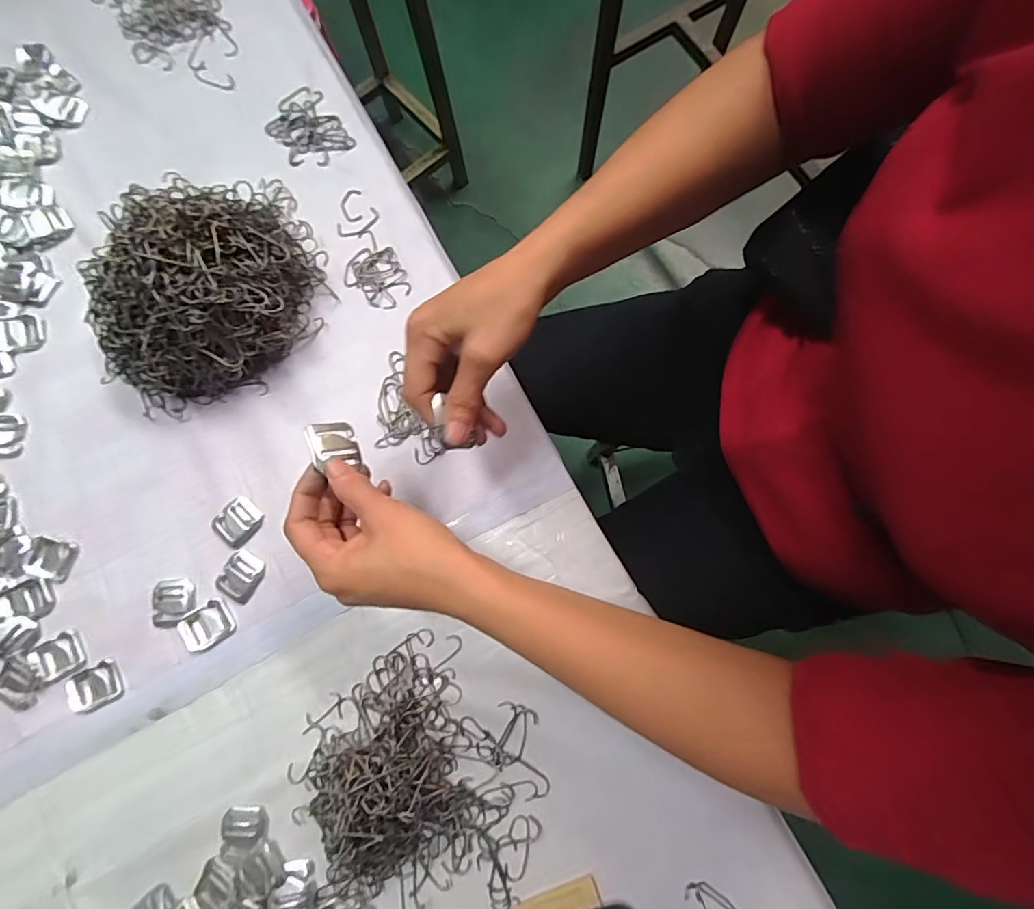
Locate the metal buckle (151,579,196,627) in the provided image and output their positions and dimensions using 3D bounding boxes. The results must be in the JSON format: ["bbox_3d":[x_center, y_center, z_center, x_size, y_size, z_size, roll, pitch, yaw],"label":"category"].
[{"bbox_3d":[-0.266,0.114,0.383,0.034,0.004,0.035,-9,80,0],"label":"metal buckle"}]

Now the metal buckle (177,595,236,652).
[{"bbox_3d":[-0.236,0.130,0.378,0.038,0.005,0.029,-33,81,-4],"label":"metal buckle"}]

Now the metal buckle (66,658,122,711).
[{"bbox_3d":[-0.317,0.174,0.372,0.035,0.007,0.029,-28,81,-4],"label":"metal buckle"}]

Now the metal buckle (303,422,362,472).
[{"bbox_3d":[-0.115,-0.007,0.310,0.029,0.004,0.027,-12,71,-33],"label":"metal buckle"}]

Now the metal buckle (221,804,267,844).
[{"bbox_3d":[-0.194,0.263,0.353,0.030,0.004,0.022,-1,80,1],"label":"metal buckle"}]

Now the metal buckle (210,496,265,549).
[{"bbox_3d":[-0.222,0.053,0.393,0.032,0.004,0.036,41,83,7],"label":"metal buckle"}]

